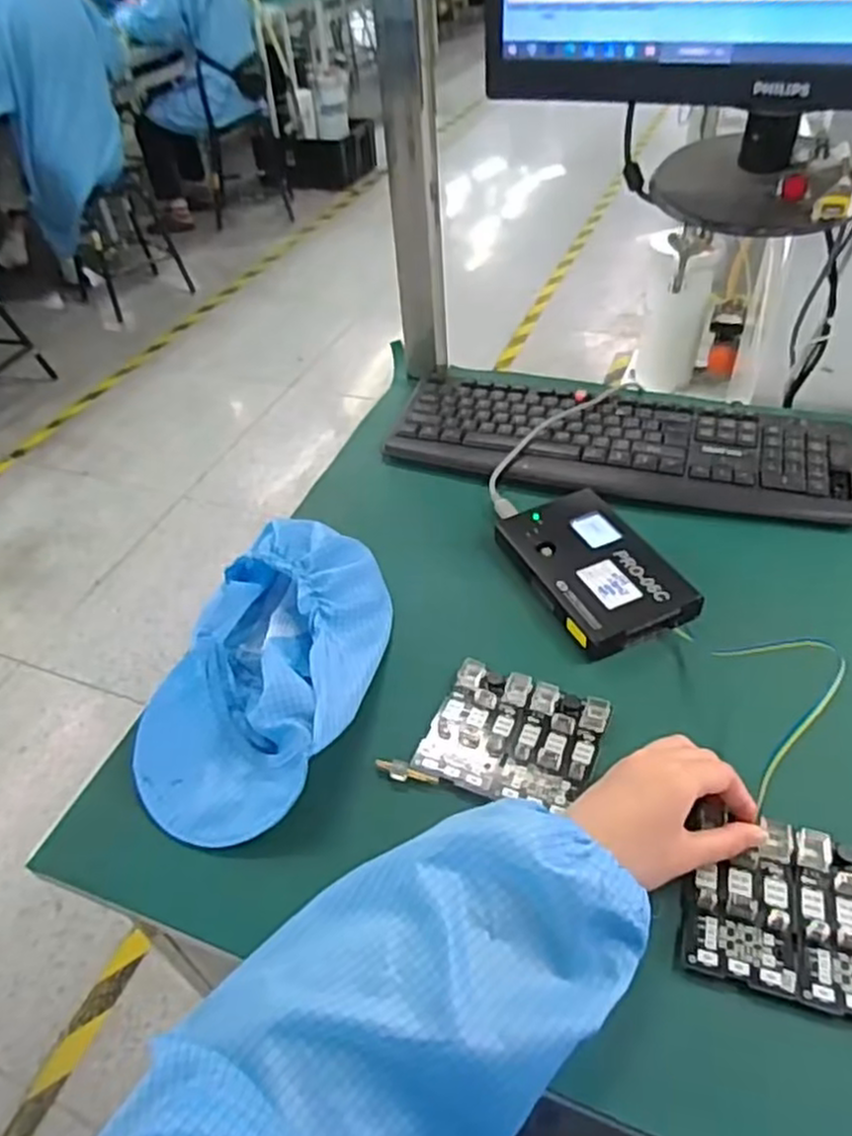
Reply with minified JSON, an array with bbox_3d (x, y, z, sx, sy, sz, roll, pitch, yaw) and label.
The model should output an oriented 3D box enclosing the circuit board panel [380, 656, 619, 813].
[{"bbox_3d":[0.053,0.118,0.511,0.127,0.013,0.101,13,47,19],"label":"circuit board panel"}]

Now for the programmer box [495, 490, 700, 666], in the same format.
[{"bbox_3d":[0.138,-0.001,0.608,0.102,0.022,0.159,-22,47,-16],"label":"programmer box"}]

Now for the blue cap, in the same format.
[{"bbox_3d":[-0.115,0.070,0.548,0.151,0.052,0.265,6,45,11],"label":"blue cap"}]

